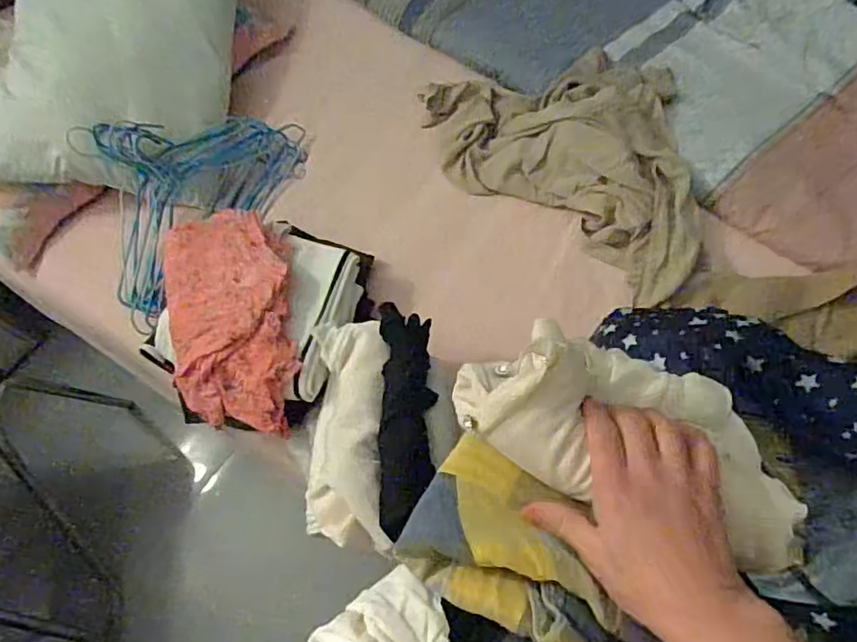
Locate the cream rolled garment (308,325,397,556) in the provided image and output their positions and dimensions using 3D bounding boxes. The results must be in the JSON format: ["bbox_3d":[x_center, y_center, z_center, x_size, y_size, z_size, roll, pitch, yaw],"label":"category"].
[{"bbox_3d":[-0.104,0.142,0.775,0.103,0.057,0.300,-3,65,0],"label":"cream rolled garment"}]

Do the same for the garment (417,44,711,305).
[{"bbox_3d":[0.273,-0.320,1.022,0.380,0.111,0.567,-42,71,-16],"label":"garment"}]

